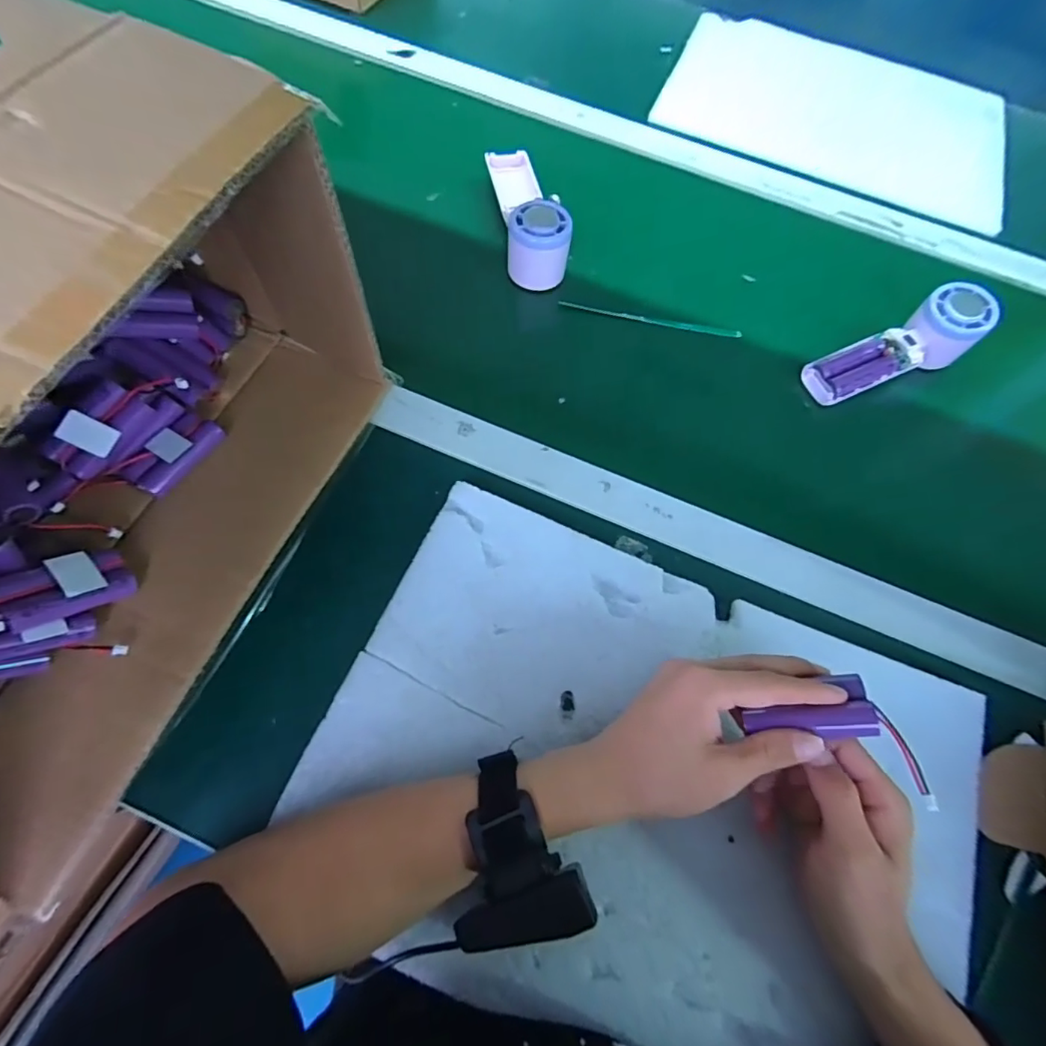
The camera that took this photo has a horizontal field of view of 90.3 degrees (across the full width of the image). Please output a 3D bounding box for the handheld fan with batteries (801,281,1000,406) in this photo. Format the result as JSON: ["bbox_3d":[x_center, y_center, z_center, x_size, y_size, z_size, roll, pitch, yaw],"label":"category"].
[{"bbox_3d":[0.338,-0.156,0.476,0.166,0.046,0.055,-26,69,3],"label":"handheld fan with batteries"}]

